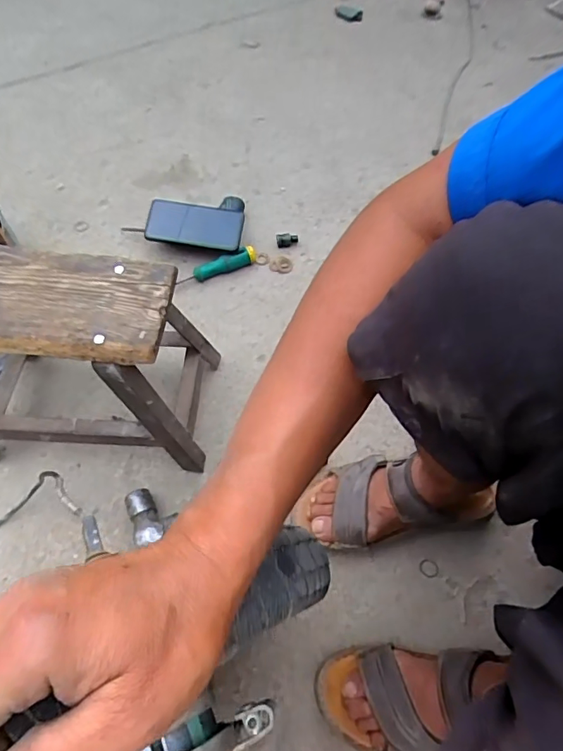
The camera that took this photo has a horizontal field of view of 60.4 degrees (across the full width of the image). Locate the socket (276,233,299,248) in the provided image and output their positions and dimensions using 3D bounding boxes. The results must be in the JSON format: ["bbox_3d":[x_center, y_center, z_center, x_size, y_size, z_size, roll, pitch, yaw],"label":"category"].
[{"bbox_3d":[0.010,-0.234,0.843,0.038,0.023,0.017,-8,61,-6],"label":"socket"}]

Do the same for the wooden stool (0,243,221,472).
[{"bbox_3d":[-0.237,-0.014,0.570,0.272,0.254,0.157,4,60,0],"label":"wooden stool"}]

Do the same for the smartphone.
[{"bbox_3d":[-0.137,-0.239,0.767,0.147,0.015,0.062,6,94,-3],"label":"smartphone"}]

